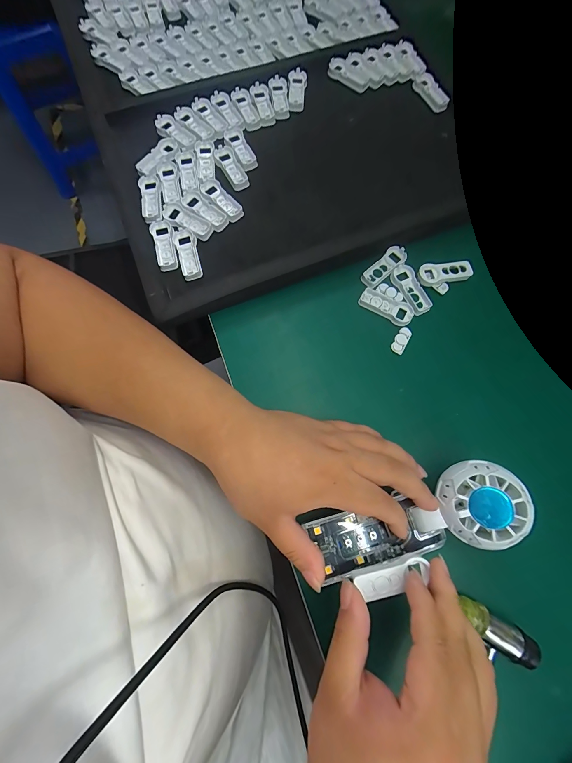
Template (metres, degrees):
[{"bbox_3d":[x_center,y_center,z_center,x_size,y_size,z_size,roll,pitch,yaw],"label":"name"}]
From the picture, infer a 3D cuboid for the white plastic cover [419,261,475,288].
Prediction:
[{"bbox_3d":[0.168,-0.115,0.327,0.056,0.006,0.021,-6,75,-4],"label":"white plastic cover"}]

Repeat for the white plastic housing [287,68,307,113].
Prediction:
[{"bbox_3d":[0.013,-0.360,0.385,0.022,0.014,0.064,5,75,-1],"label":"white plastic housing"}]

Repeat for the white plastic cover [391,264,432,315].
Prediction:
[{"bbox_3d":[0.131,-0.096,0.326,0.025,0.010,0.056,-21,77,-7],"label":"white plastic cover"}]

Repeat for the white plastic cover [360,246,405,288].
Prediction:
[{"bbox_3d":[0.104,-0.122,0.331,0.058,0.010,0.020,-39,80,-11],"label":"white plastic cover"}]

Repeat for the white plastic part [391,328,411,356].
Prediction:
[{"bbox_3d":[0.117,-0.041,0.315,0.013,0.006,0.028,29,76,6],"label":"white plastic part"}]

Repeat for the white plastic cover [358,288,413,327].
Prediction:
[{"bbox_3d":[0.104,-0.077,0.322,0.055,0.008,0.022,32,76,6],"label":"white plastic cover"}]

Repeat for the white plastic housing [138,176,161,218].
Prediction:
[{"bbox_3d":[-0.146,-0.199,0.335,0.021,0.009,0.053,-11,76,-5],"label":"white plastic housing"}]

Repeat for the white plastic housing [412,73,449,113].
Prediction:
[{"bbox_3d":[0.179,-0.357,0.384,0.021,0.011,0.054,-25,77,-8],"label":"white plastic housing"}]

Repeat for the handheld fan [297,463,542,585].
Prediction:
[{"bbox_3d":[0.101,0.110,0.240,0.157,0.027,0.055,-21,71,5],"label":"handheld fan"}]

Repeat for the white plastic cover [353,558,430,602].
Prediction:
[{"bbox_3d":[0.075,0.138,0.216,0.051,0.006,0.018,-17,71,-6],"label":"white plastic cover"}]

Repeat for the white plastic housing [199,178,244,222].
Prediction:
[{"bbox_3d":[-0.070,-0.195,0.336,0.023,0.012,0.053,-44,81,-12],"label":"white plastic housing"}]

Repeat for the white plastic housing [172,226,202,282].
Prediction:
[{"bbox_3d":[-0.100,-0.131,0.319,0.021,0.011,0.057,-17,76,-6],"label":"white plastic housing"}]

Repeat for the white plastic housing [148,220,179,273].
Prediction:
[{"bbox_3d":[-0.125,-0.140,0.321,0.021,0.012,0.054,-17,76,-7],"label":"white plastic housing"}]

